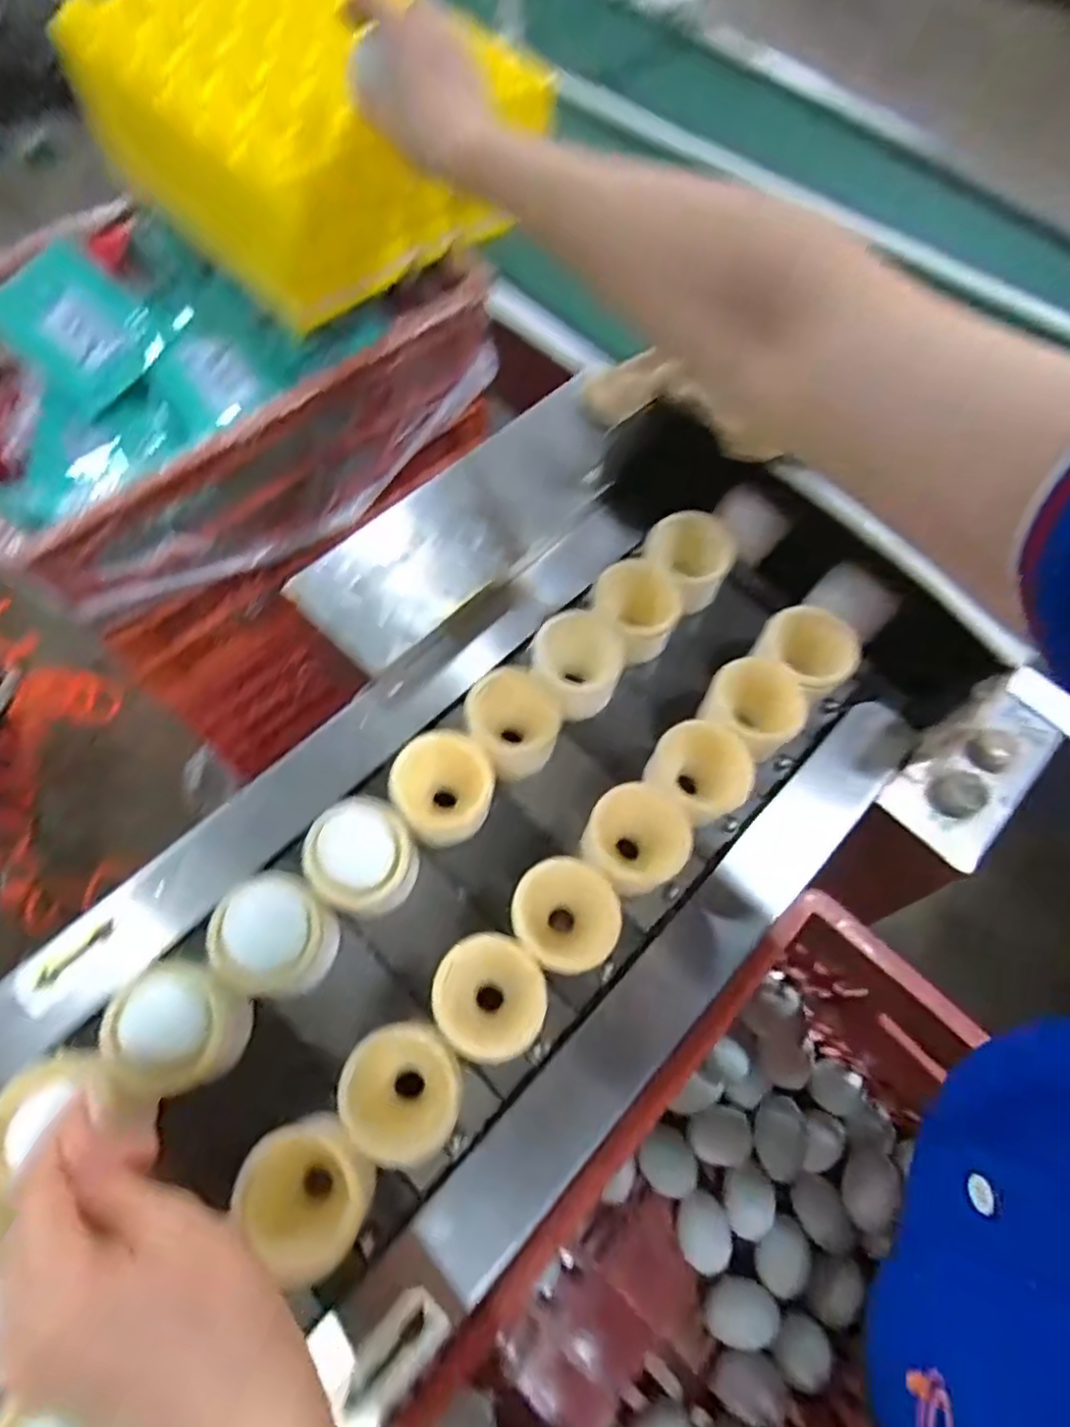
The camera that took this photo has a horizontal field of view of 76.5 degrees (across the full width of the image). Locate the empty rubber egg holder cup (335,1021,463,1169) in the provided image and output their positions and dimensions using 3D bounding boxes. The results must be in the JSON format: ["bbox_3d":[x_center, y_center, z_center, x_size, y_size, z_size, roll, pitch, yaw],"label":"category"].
[{"bbox_3d":[-0.069,0.200,0.363,0.060,0.054,0.058,0,69,0],"label":"empty rubber egg holder cup"}]

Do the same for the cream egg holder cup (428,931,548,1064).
[{"bbox_3d":[-0.025,0.159,0.386,0.061,0.052,0.060,0,69,0],"label":"cream egg holder cup"}]

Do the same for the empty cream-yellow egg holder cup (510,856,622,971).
[{"bbox_3d":[0.018,0.122,0.406,0.059,0.056,0.059,0,69,0],"label":"empty cream-yellow egg holder cup"}]

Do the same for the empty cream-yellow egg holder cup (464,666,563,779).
[{"bbox_3d":[-0.012,0.009,0.453,0.057,0.050,0.068,-20,70,-7],"label":"empty cream-yellow egg holder cup"}]

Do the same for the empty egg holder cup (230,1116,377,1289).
[{"bbox_3d":[-0.109,0.237,0.341,0.061,0.063,0.056,0,69,0],"label":"empty egg holder cup"}]

